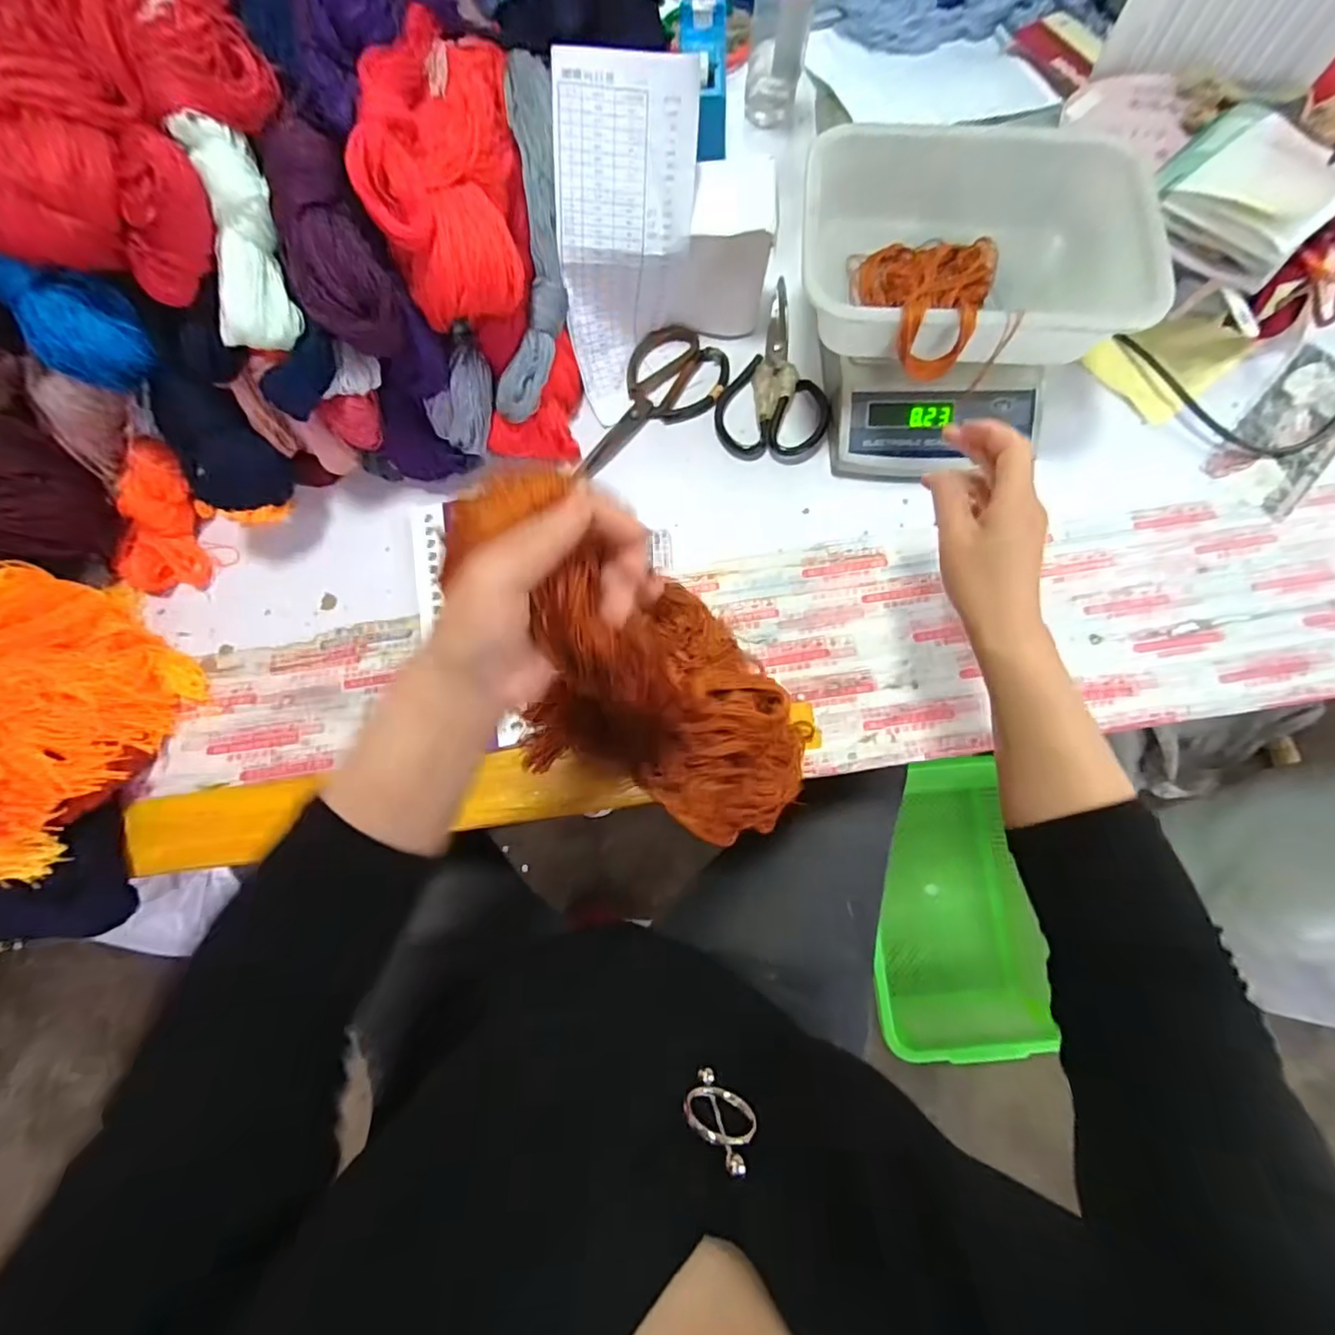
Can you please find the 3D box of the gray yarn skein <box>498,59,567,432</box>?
[{"bbox_3d":[-0.116,-0.367,0.513,0.052,0.053,0.298,3,96,2],"label":"gray yarn skein"}]

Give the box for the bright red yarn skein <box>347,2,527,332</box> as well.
[{"bbox_3d":[-0.170,-0.392,0.450,0.093,0.100,0.247,-6,75,-1],"label":"bright red yarn skein"}]

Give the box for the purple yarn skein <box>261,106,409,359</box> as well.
[{"bbox_3d":[-0.238,-0.299,0.413,0.065,0.046,0.147,-20,107,-4],"label":"purple yarn skein"}]

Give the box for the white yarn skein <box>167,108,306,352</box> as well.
[{"bbox_3d":[-0.296,-0.299,0.414,0.050,0.032,0.132,-1,112,1],"label":"white yarn skein"}]

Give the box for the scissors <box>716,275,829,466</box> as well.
[{"bbox_3d":[0.109,-0.303,0.598,0.108,0.013,0.203,6,76,2],"label":"scissors"}]

